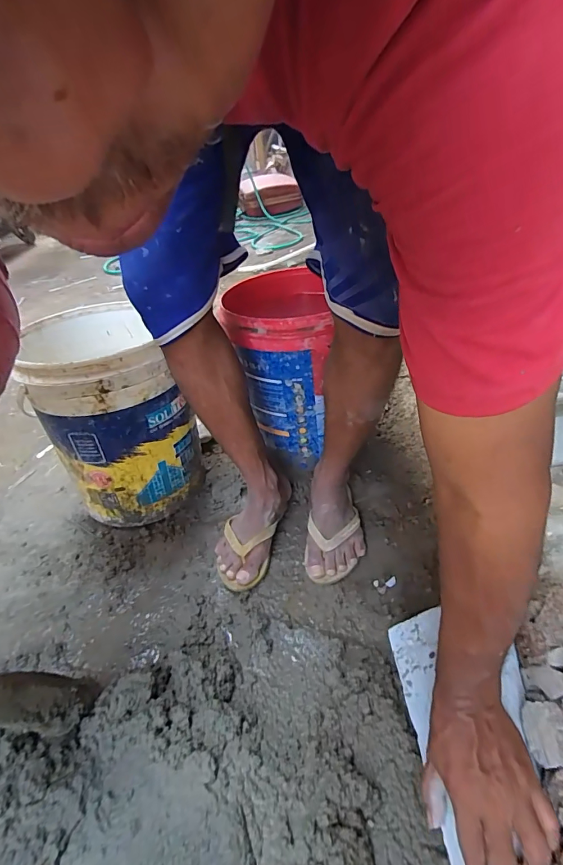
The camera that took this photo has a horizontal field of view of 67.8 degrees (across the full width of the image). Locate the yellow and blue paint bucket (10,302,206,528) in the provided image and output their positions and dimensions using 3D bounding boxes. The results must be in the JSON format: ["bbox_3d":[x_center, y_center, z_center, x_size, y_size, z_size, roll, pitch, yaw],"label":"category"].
[{"bbox_3d":[-0.323,-0.034,0.855,0.251,0.352,0.309,-17,36,-15],"label":"yellow and blue paint bucket"}]

